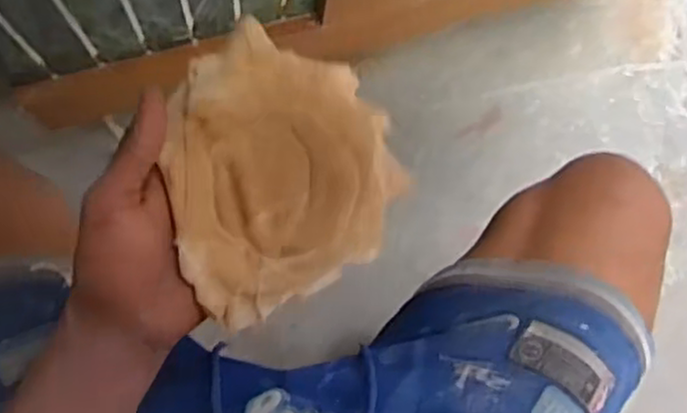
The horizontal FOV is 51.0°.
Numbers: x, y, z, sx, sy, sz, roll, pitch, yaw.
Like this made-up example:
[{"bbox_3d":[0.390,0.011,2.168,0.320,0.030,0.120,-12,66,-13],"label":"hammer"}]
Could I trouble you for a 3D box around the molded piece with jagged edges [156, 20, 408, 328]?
[{"bbox_3d":[-0.039,-0.022,0.427,0.137,0.045,0.145,1,82,-6],"label":"molded piece with jagged edges"}]

